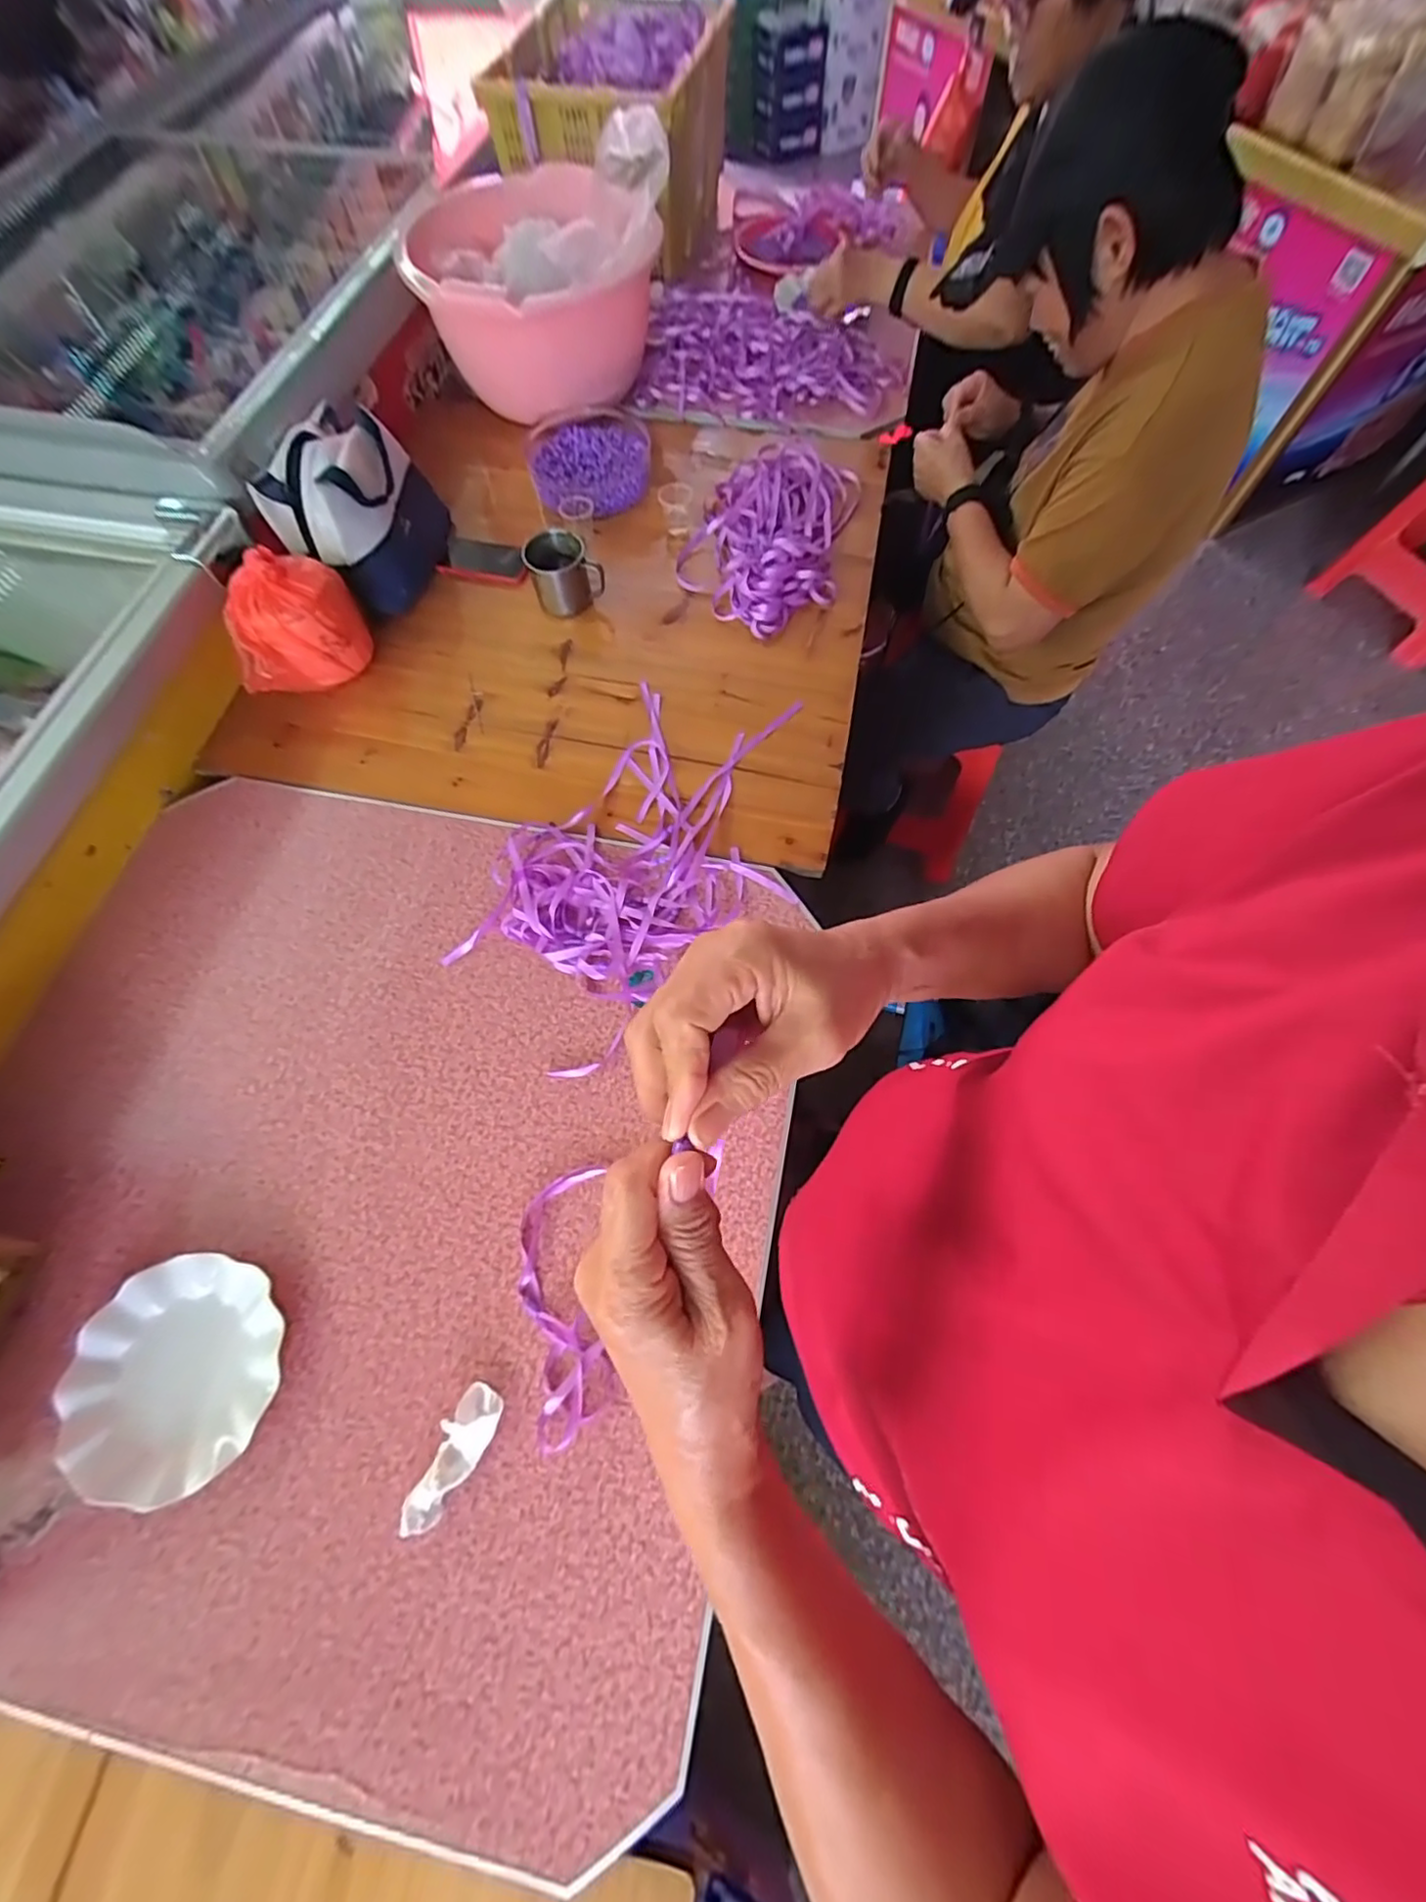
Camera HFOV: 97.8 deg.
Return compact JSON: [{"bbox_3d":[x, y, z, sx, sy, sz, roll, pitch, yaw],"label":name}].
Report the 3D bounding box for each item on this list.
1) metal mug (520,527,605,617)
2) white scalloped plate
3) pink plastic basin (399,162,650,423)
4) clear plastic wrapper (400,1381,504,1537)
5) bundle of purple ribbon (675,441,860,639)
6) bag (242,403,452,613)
[{"bbox_3d":[-0.220,-0.555,0.914,0.099,0.079,0.099,-21,69,-8],"label":"metal mug"},{"bbox_3d":[-0.474,0.370,0.548,0.169,0.022,0.180,0,67,0],"label":"white scalloped plate"},{"bbox_3d":[-0.286,-1.081,1.055,0.334,0.220,0.419,3,67,2],"label":"pink plastic basin"},{"bbox_3d":[-0.222,0.432,0.532,0.039,0.020,0.108,29,71,12],"label":"clear plastic wrapper"},{"bbox_3d":[0.082,-0.643,0.953,0.241,0.050,0.386,13,68,6],"label":"bundle of purple ribbon"},{"bbox_3d":[-0.507,-0.627,0.886,0.165,0.172,0.244,-1,67,0],"label":"bag"}]

